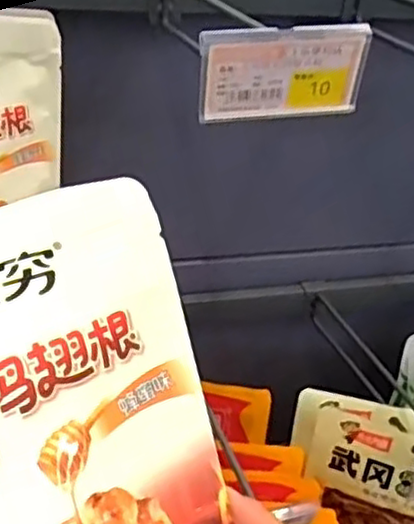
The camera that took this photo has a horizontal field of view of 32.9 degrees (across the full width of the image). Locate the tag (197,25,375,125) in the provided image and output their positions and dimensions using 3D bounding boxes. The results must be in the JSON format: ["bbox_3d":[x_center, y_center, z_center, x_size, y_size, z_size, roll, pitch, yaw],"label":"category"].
[{"bbox_3d":[0.036,-0.089,0.334,0.080,0.049,0.005,-6,48,-10],"label":"tag"}]

